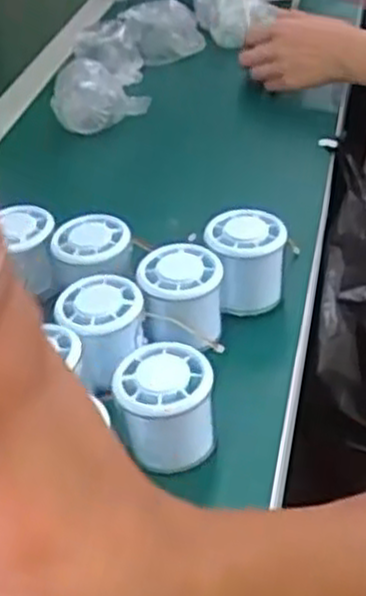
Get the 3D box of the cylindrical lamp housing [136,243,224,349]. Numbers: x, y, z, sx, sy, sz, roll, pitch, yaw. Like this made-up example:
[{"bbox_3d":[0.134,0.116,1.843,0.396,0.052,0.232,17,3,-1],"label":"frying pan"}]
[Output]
[{"bbox_3d":[0.001,0.002,0.535,0.056,0.050,0.062,-8,39,-1],"label":"cylindrical lamp housing"}]

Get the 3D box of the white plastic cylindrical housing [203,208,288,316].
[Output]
[{"bbox_3d":[0.046,-0.026,0.558,0.055,0.058,0.048,-10,39,-4],"label":"white plastic cylindrical housing"}]

